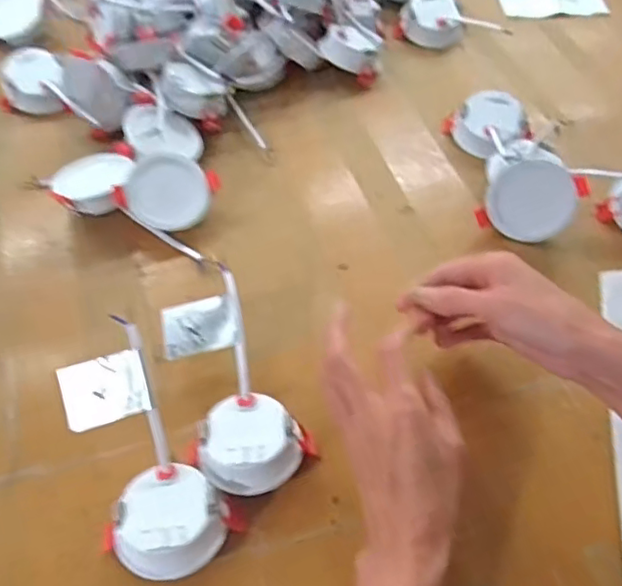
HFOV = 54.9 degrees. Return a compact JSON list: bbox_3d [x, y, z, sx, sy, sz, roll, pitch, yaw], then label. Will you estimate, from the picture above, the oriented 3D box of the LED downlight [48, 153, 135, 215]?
[{"bbox_3d":[-0.196,-0.098,0.547,0.071,0.042,0.063,1,55,0],"label":"LED downlight"}]

